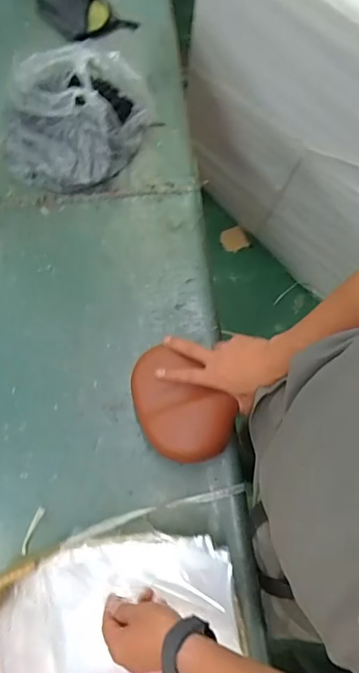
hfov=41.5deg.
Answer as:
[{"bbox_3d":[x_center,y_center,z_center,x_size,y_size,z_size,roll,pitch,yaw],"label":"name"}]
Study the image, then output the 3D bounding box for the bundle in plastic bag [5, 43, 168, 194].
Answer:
[{"bbox_3d":[-0.193,-0.402,0.887,0.297,0.142,0.205,-18,74,-8],"label":"bundle in plastic bag"}]

